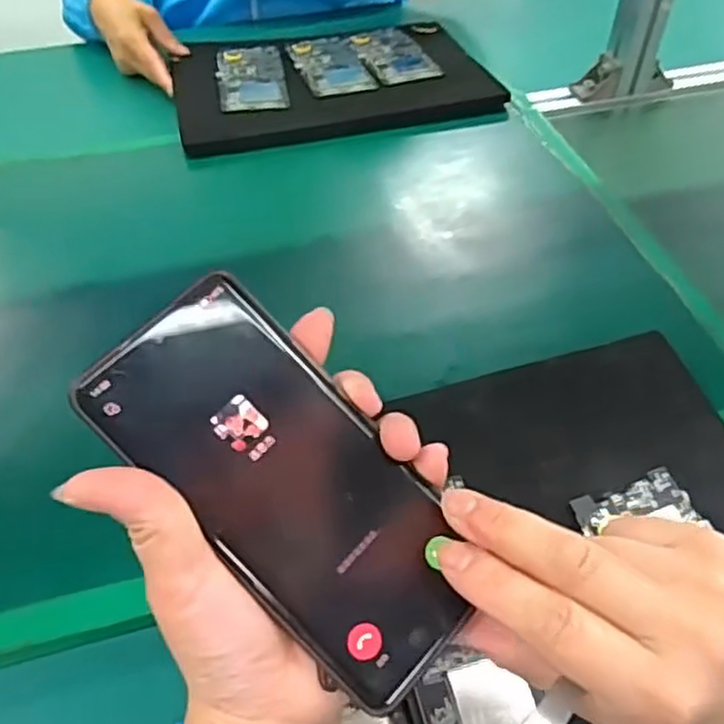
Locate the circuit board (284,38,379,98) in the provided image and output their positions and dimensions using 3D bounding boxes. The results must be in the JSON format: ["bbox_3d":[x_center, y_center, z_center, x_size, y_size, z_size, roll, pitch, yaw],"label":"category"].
[{"bbox_3d":[-0.034,-0.336,0.793,0.077,0.004,0.137,-12,50,-11],"label":"circuit board"}]

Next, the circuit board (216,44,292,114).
[{"bbox_3d":[-0.120,-0.313,0.773,0.072,0.004,0.141,-7,49,-6],"label":"circuit board"}]

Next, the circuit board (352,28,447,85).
[{"bbox_3d":[0.035,-0.352,0.806,0.069,0.006,0.136,-15,51,-13],"label":"circuit board"}]

